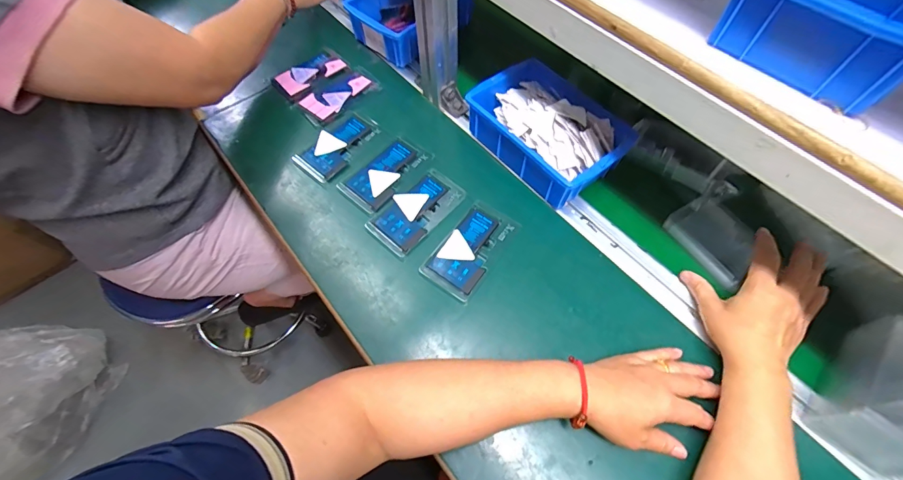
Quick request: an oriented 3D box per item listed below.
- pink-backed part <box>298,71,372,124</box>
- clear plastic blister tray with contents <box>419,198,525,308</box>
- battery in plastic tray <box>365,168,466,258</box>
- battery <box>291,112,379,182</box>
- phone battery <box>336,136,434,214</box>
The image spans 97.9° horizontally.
[{"bbox_3d":[-0.179,-0.230,0.617,0.063,0.008,0.106,41,69,20],"label":"pink-backed part"},{"bbox_3d":[0.026,0.010,0.489,0.070,0.006,0.128,33,66,17],"label":"clear plastic blister tray with contents"},{"bbox_3d":[-0.045,-0.040,0.516,0.067,0.004,0.126,38,68,19],"label":"battery in plastic tray"},{"bbox_3d":[-0.167,-0.140,0.567,0.067,0.014,0.119,33,66,17],"label":"battery"},{"bbox_3d":[-0.091,-0.097,0.545,0.068,0.008,0.125,36,67,18],"label":"phone battery"}]

